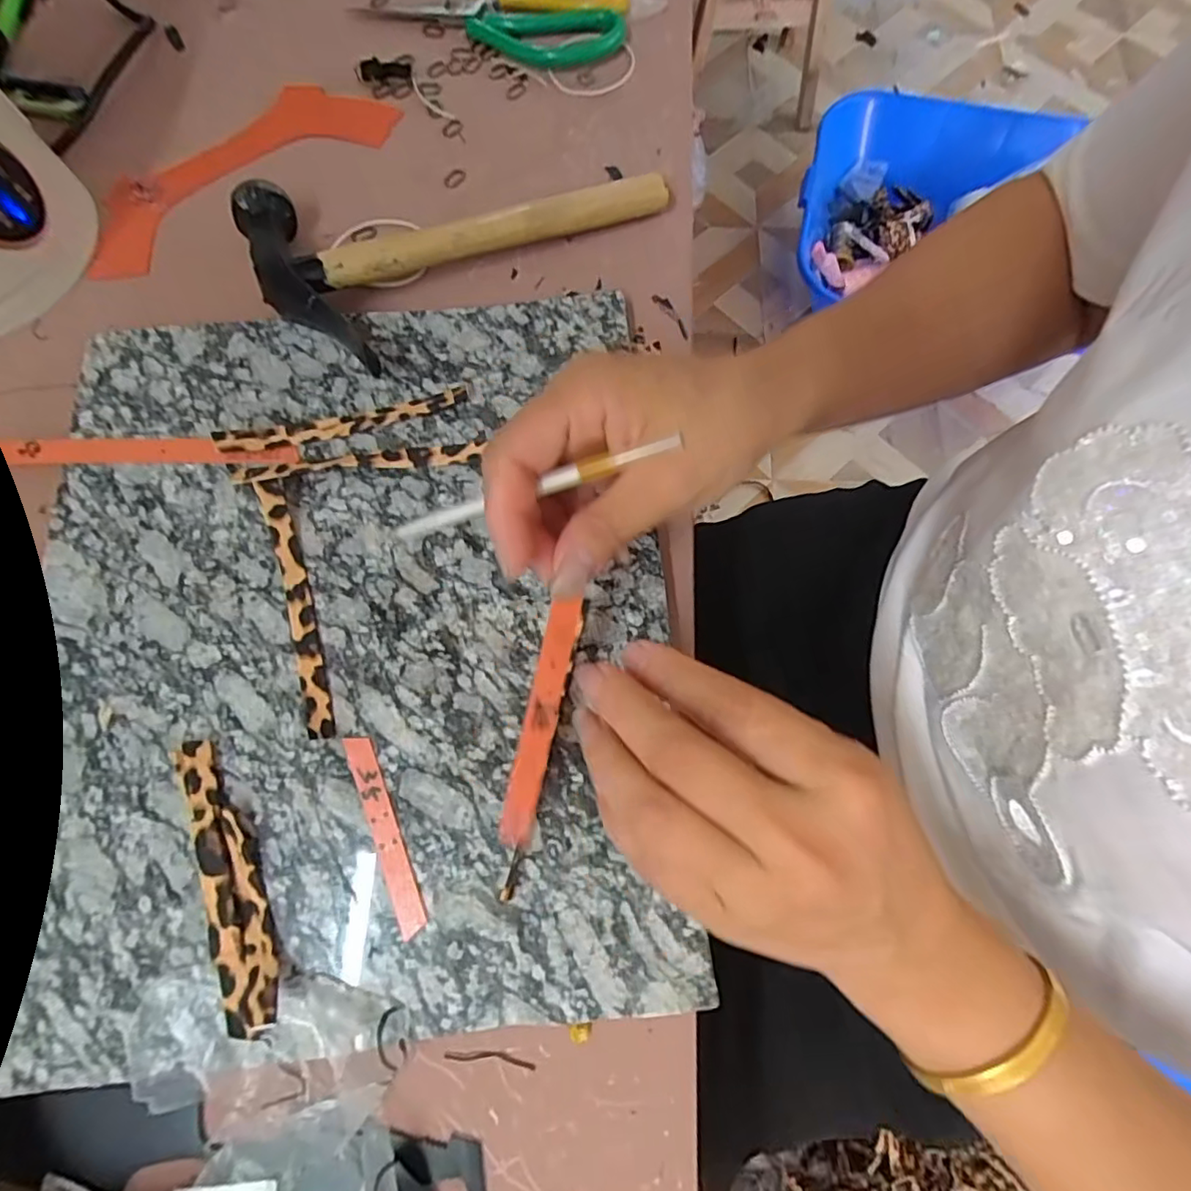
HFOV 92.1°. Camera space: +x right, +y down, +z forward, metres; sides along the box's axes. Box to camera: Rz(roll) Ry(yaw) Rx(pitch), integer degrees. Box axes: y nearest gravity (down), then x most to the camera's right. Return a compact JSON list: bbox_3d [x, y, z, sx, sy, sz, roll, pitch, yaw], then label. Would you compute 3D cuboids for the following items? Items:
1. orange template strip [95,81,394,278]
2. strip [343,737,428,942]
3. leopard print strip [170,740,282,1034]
[{"bbox_3d":[-0.236,-0.283,0.378,0.213,0.010,0.072,-35,77,-10],"label":"orange template strip"},{"bbox_3d":[-0.091,0.101,0.248,0.011,0.004,0.084,-23,75,-7],"label":"strip"},{"bbox_3d":[-0.155,0.117,0.237,0.023,0.017,0.115,-24,75,-7],"label":"leopard print strip"}]

